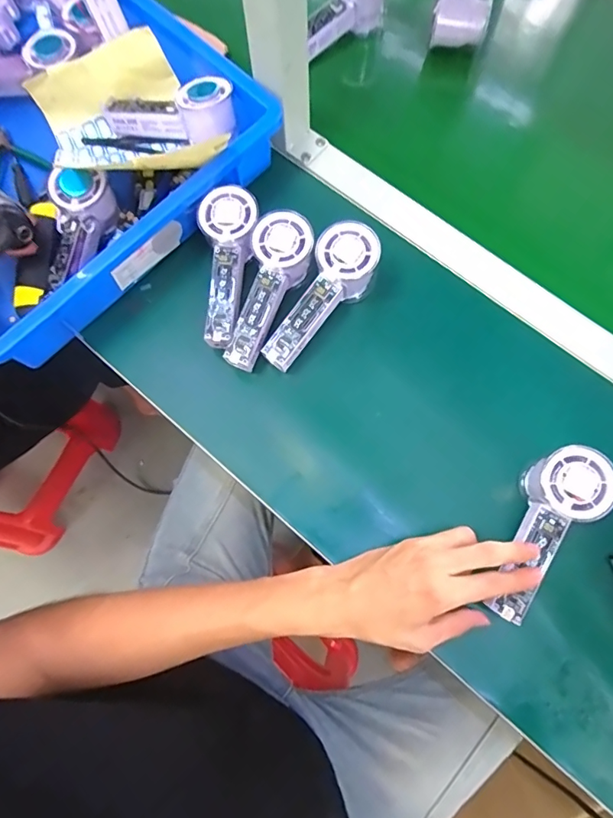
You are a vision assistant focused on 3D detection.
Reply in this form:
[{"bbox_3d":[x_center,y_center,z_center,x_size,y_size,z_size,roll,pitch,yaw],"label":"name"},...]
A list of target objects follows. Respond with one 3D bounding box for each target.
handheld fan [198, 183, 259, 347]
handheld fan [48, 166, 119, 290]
[{"bbox_3d":[-0.077,-0.134,0.474,0.049,0.043,0.149,4,87,3],"label":"handheld fan"},{"bbox_3d":[-0.229,-0.174,0.478,0.056,0.045,0.116,14,90,5],"label":"handheld fan"}]

